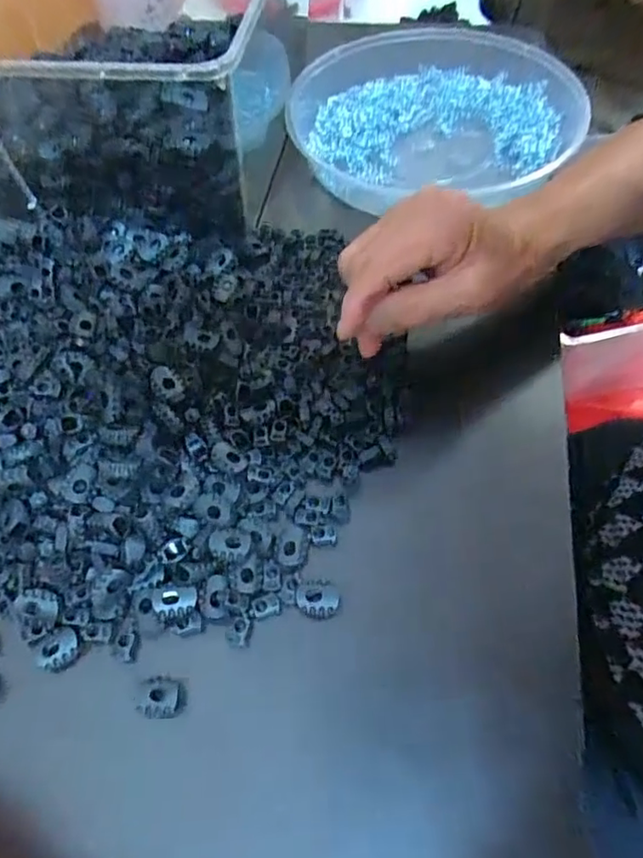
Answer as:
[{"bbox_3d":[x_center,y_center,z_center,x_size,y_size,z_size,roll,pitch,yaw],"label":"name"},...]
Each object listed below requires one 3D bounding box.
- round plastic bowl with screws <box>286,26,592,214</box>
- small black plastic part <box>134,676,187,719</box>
[{"bbox_3d":[0.093,-0.263,0.483,0.225,0.040,0.219,0,59,0],"label":"round plastic bowl with screws"},{"bbox_3d":[-0.075,0.125,0.274,0.021,0.007,0.018,0,59,0],"label":"small black plastic part"}]

